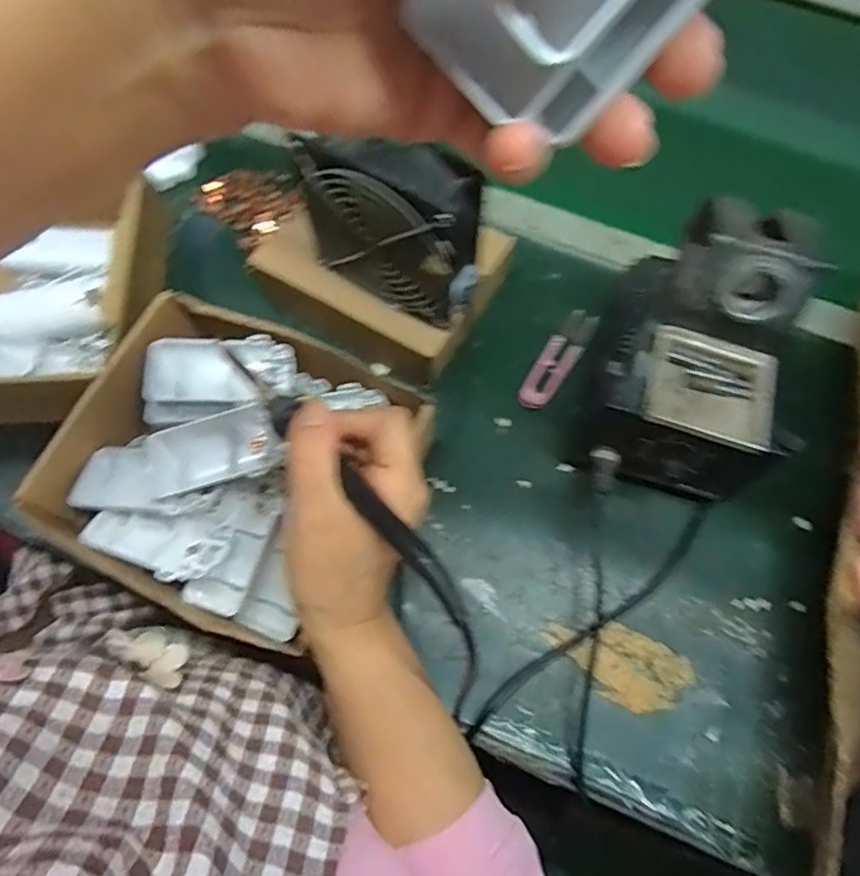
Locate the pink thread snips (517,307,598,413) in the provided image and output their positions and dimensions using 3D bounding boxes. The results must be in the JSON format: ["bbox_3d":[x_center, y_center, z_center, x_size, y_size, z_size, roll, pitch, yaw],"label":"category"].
[{"bbox_3d":[0.106,-0.066,0.479,0.029,0.014,0.106,29,71,9],"label":"pink thread snips"}]

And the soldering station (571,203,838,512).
[{"bbox_3d":[0.181,-0.054,0.399,0.120,0.158,0.165,15,70,4],"label":"soldering station"}]

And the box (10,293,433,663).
[{"bbox_3d":[-0.138,0.017,0.409,0.190,0.071,0.197,19,70,6],"label":"box"}]

